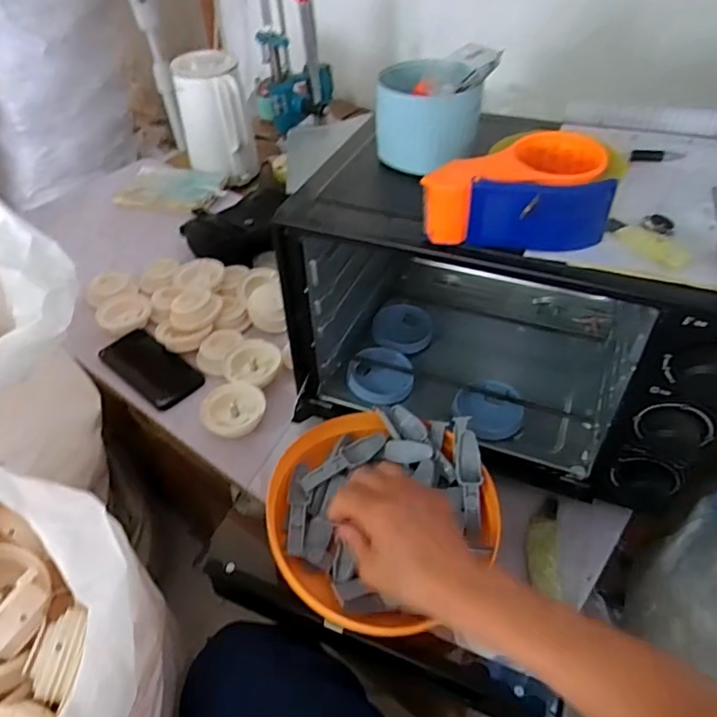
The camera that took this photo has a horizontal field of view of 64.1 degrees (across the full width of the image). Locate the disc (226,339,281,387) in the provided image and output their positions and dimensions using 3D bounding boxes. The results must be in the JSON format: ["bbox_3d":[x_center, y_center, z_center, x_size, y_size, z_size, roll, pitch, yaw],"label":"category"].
[{"bbox_3d":[-0.143,0.005,0.781,0.070,0.020,0.070,-2,44,1],"label":"disc"}]

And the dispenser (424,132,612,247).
[{"bbox_3d":[0.134,-0.147,0.497,0.148,0.060,0.099,3,44,6],"label":"dispenser"}]

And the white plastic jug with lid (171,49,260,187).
[{"bbox_3d":[-0.292,-0.489,1.178,0.139,0.221,0.131,-11,45,-8],"label":"white plastic jug with lid"}]

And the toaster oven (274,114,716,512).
[{"bbox_3d":[0.176,-0.078,0.675,0.409,0.298,0.338,14,47,17],"label":"toaster oven"}]

